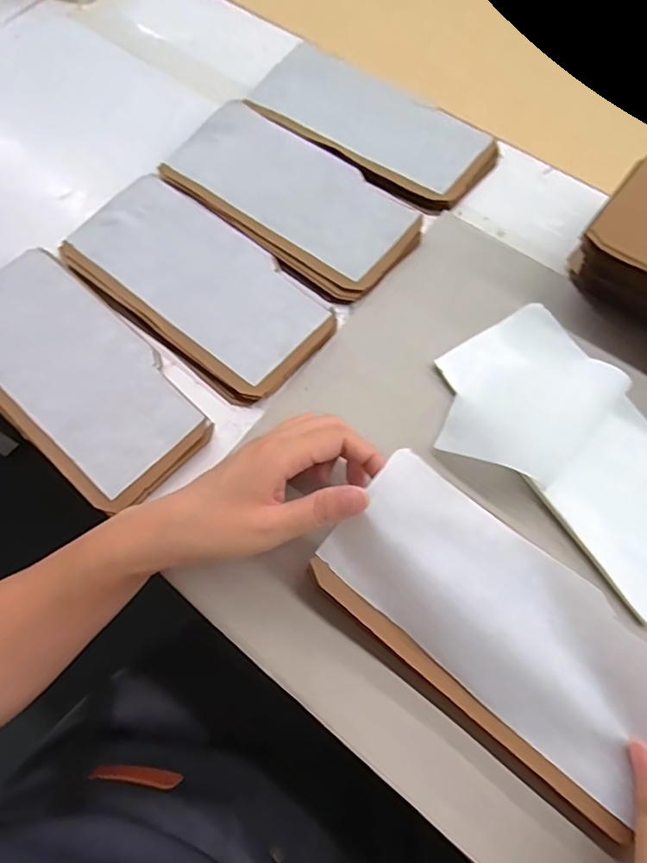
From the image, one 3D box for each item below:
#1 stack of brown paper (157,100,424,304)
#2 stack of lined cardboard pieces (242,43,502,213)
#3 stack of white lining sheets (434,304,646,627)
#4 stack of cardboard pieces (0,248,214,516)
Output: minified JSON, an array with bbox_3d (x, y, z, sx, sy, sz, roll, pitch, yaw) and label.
[{"bbox_3d":[-0.029,-0.200,0.451,0.221,0.010,0.107,39,74,16],"label":"stack of brown paper"},{"bbox_3d":[0.041,-0.278,0.480,0.224,0.020,0.097,36,74,15],"label":"stack of lined cardboard pieces"},{"bbox_3d":[0.165,0.015,0.352,0.113,0.025,0.214,-32,70,-10],"label":"stack of white lining sheets"},{"bbox_3d":[-0.187,-0.045,0.393,0.227,0.009,0.106,41,75,17],"label":"stack of cardboard pieces"}]

